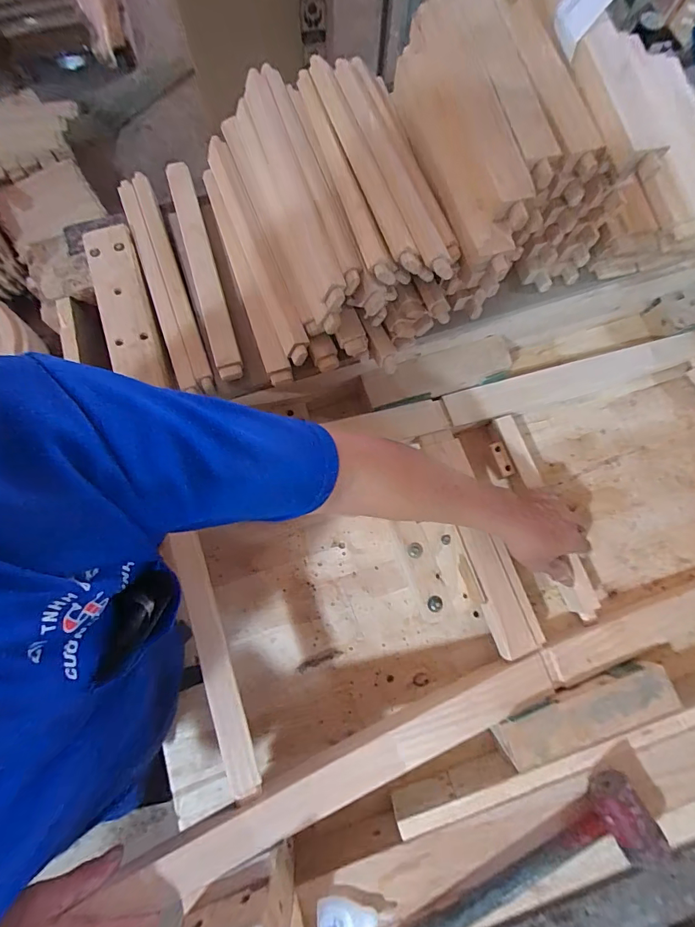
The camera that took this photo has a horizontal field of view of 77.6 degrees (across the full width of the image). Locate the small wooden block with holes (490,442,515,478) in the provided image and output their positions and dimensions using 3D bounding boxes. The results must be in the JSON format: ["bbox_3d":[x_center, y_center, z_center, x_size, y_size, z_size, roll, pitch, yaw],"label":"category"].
[{"bbox_3d":[0.222,-0.006,0.621,0.015,0.011,0.051,-19,76,-6],"label":"small wooden block with holes"}]

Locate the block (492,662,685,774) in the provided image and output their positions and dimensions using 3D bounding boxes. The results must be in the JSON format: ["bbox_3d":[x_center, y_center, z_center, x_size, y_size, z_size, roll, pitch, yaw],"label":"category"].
[{"bbox_3d":[0.282,0.297,0.512,0.211,0.031,0.057,-17,76,-6],"label":"block"}]

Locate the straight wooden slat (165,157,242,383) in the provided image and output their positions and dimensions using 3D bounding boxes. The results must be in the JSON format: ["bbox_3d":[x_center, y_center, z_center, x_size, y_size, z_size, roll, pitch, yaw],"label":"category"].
[{"bbox_3d":[-0.180,-0.244,0.535,0.031,0.023,0.303,-16,76,-6],"label":"straight wooden slat"}]

